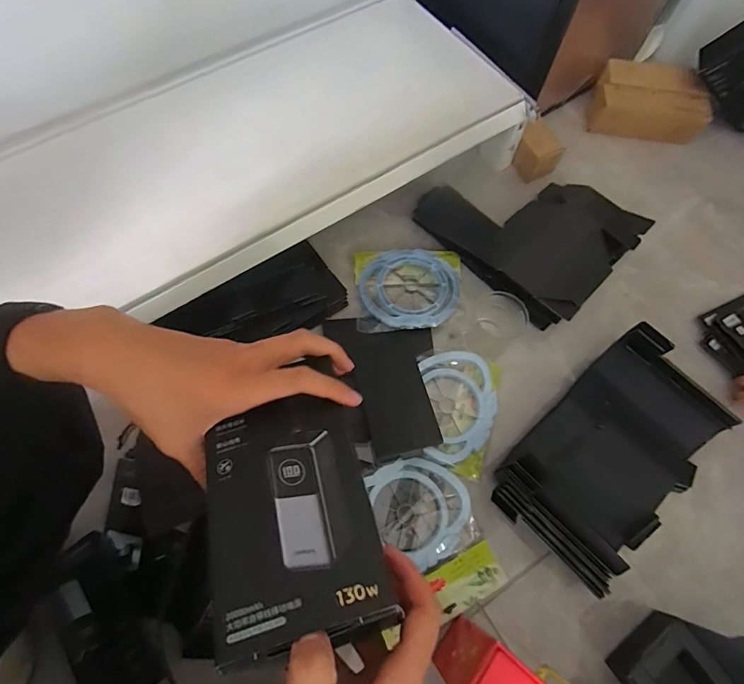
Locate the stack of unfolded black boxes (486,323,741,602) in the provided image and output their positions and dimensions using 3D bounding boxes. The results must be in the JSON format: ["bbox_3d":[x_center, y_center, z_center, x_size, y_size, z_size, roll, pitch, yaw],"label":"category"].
[{"bbox_3d":[0.333,0.159,0.603,0.327,0.106,0.201,-39,75,-15],"label":"stack of unfolded black boxes"}]

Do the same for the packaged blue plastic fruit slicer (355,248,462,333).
[{"bbox_3d":[0.064,-0.088,0.721,0.183,0.031,0.159,-2,69,-3],"label":"packaged blue plastic fruit slicer"}]

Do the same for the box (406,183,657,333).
[{"bbox_3d":[0.269,-0.208,0.756,0.275,0.056,0.323,-41,75,-15],"label":"box"}]

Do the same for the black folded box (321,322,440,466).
[{"bbox_3d":[0.034,0.043,0.650,0.140,0.029,0.240,-21,71,-9],"label":"black folded box"}]

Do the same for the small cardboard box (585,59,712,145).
[{"bbox_3d":[0.556,-0.486,0.876,0.218,0.087,0.123,9,69,2],"label":"small cardboard box"}]

